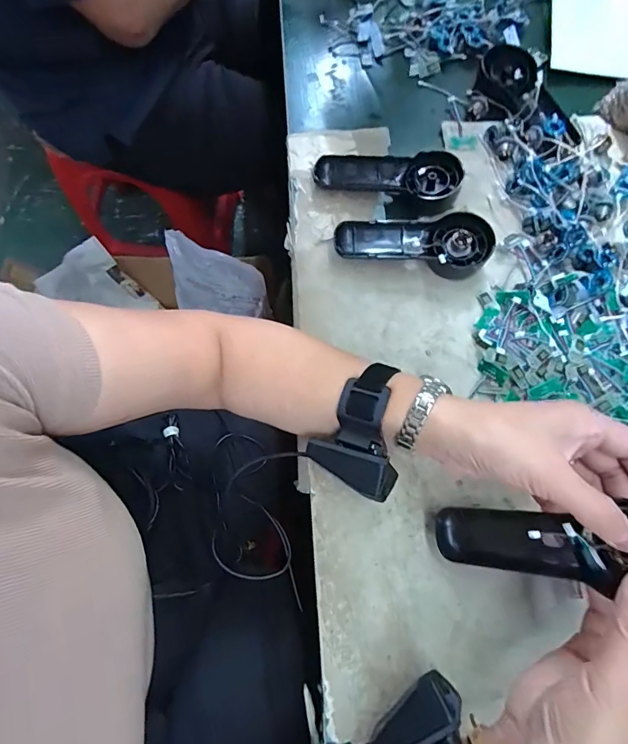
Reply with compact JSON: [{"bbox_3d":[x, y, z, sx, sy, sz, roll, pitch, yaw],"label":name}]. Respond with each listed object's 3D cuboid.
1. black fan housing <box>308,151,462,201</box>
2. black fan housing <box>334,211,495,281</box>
[{"bbox_3d":[0.075,-0.201,0.439,0.147,0.032,0.051,8,72,1],"label":"black fan housing"},{"bbox_3d":[0.098,-0.123,0.416,0.150,0.030,0.053,-1,73,-2],"label":"black fan housing"}]

